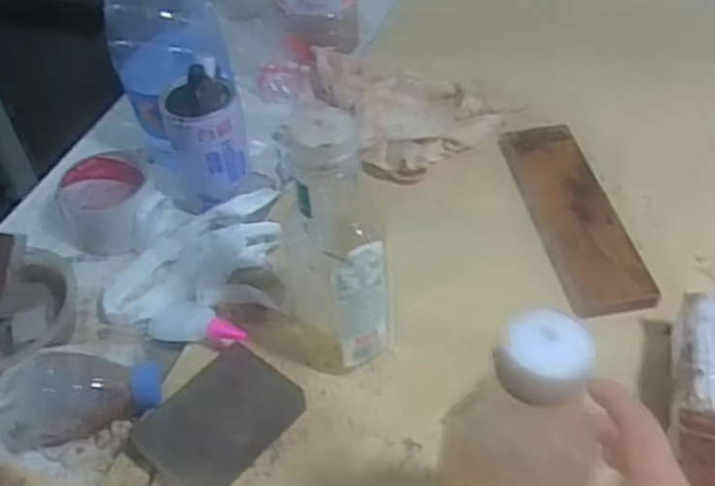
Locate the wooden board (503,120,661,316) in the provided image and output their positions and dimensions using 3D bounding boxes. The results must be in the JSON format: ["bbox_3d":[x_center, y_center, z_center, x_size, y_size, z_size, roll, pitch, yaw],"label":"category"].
[{"bbox_3d":[0.187,-0.030,0.650,0.076,0.014,0.213,-8,46,-4],"label":"wooden board"}]

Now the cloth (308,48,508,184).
[{"bbox_3d":[0.026,-0.142,0.752,0.140,0.034,0.193,-32,52,-25],"label":"cloth"}]

